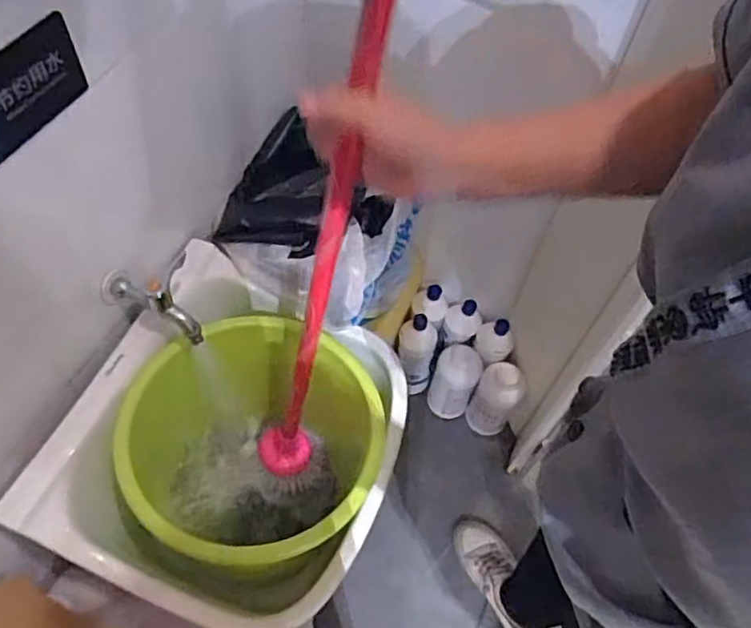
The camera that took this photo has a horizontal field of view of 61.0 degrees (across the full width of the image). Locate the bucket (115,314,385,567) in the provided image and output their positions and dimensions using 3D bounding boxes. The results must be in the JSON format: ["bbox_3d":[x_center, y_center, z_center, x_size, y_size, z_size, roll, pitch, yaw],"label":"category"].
[{"bbox_3d":[-0.148,0.185,0.849,0.297,0.239,0.311,1,58,-1],"label":"bucket"}]

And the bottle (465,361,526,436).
[{"bbox_3d":[0.243,0.183,1.312,0.088,0.204,0.080,1,58,-1],"label":"bottle"}]

